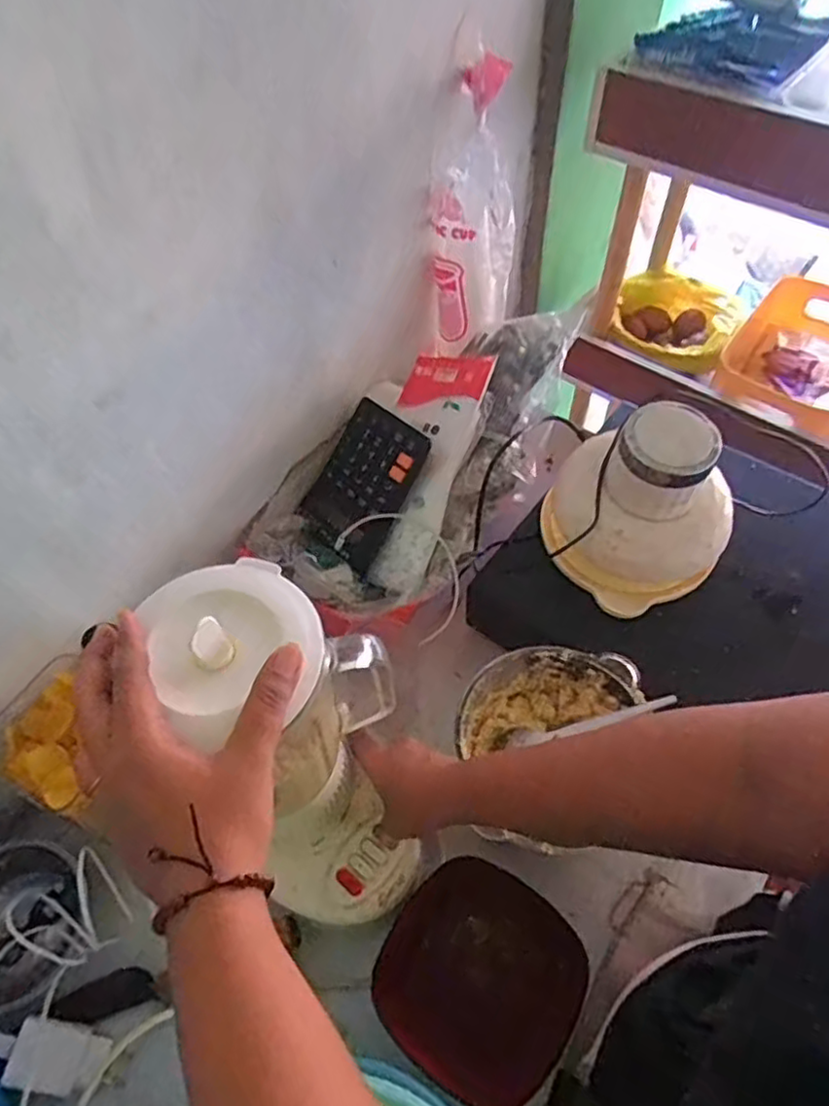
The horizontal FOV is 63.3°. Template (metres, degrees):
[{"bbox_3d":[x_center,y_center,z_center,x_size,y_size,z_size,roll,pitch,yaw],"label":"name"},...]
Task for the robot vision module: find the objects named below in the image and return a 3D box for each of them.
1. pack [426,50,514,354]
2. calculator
[{"bbox_3d":[0.059,-0.357,0.726,0.089,0.280,0.067,-2,56,1],"label":"pack"},{"bbox_3d":[-0.058,-0.081,0.736,0.131,0.021,0.154,38,99,38],"label":"calculator"}]

